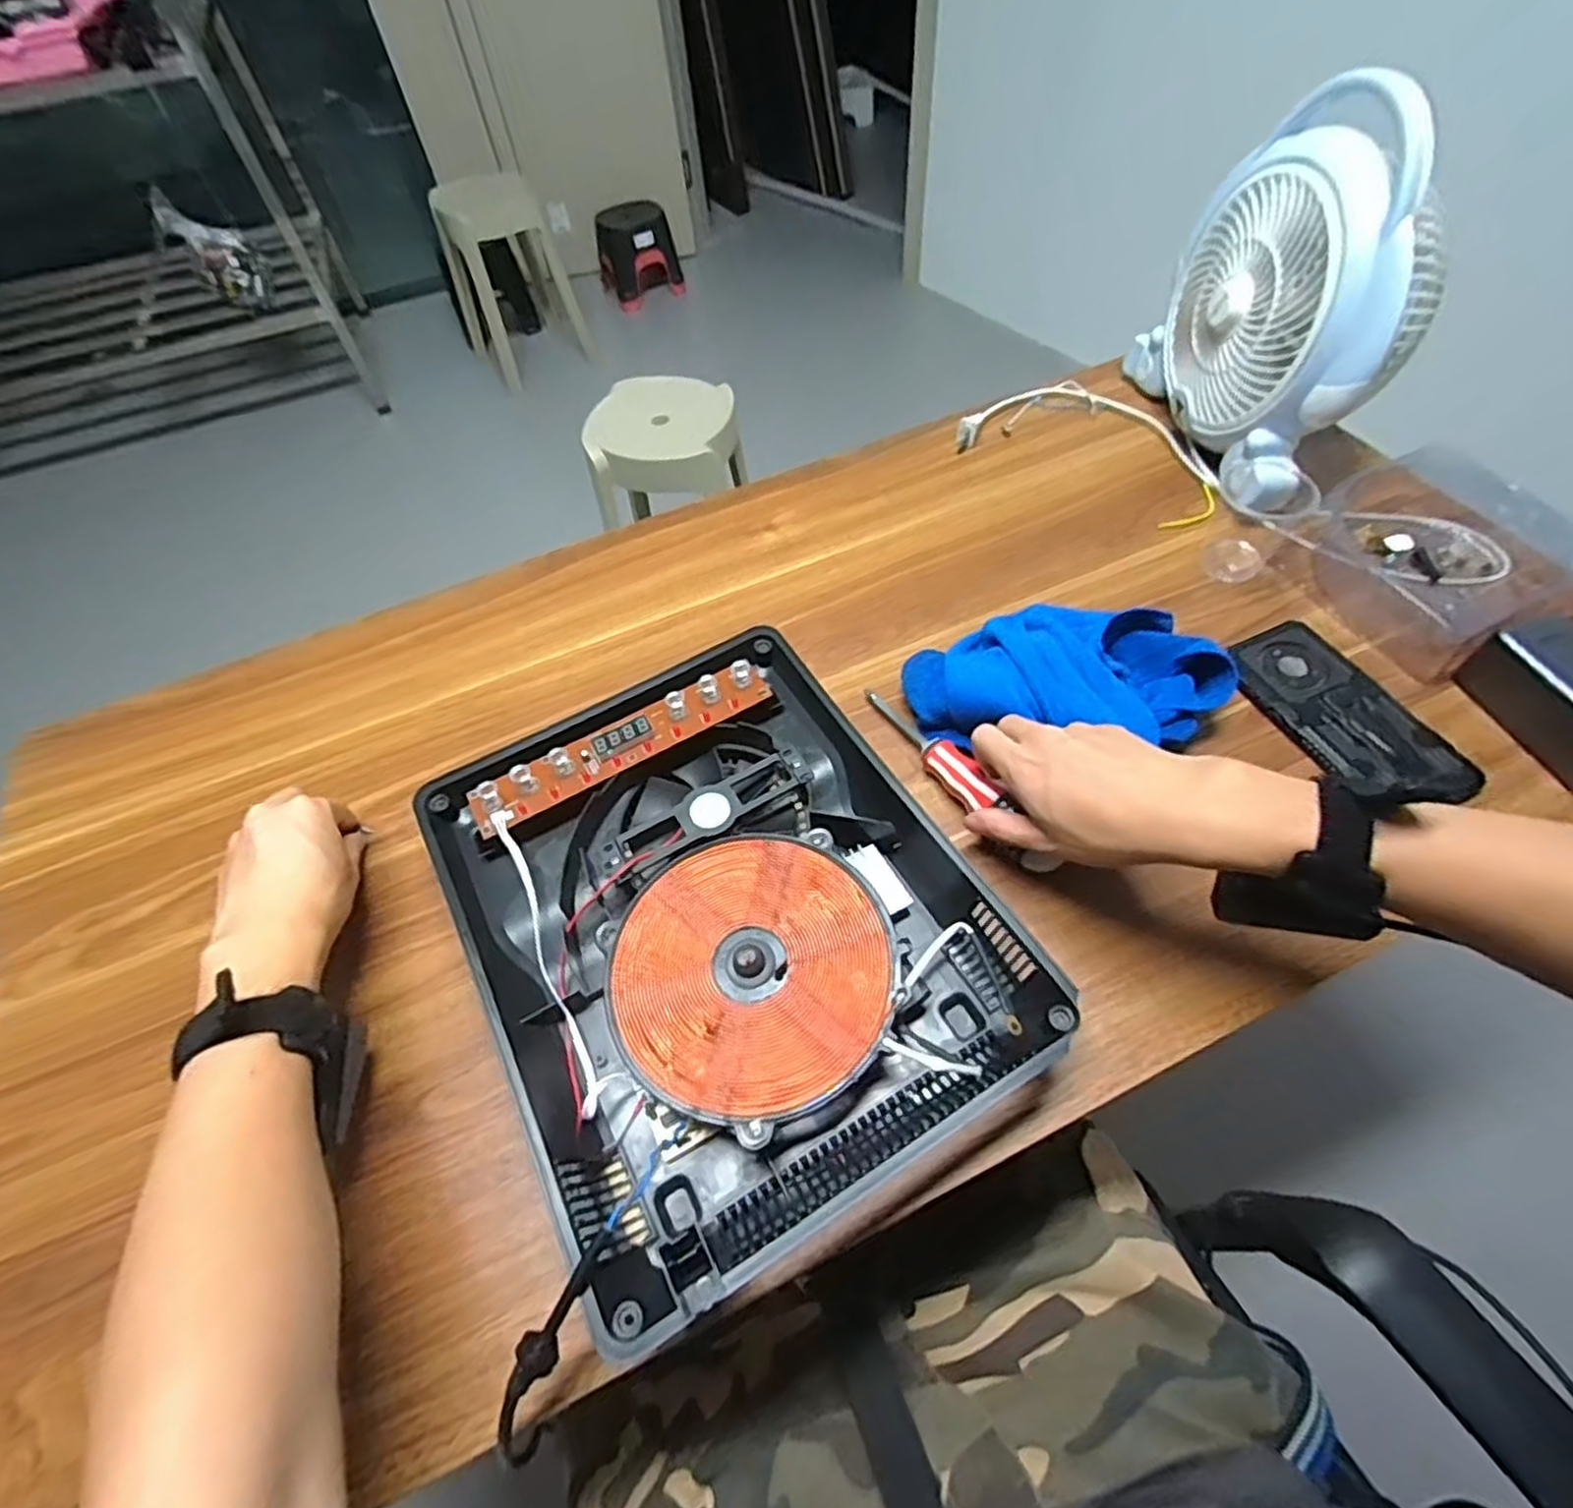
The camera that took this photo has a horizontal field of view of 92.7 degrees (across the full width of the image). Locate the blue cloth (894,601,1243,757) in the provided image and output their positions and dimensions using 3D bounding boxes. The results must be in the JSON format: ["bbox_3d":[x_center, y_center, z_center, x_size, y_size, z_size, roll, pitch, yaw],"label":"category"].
[{"bbox_3d":[0.197,-0.055,0.538,0.219,0.052,0.129,1,56,5],"label":"blue cloth"}]

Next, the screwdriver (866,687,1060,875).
[{"bbox_3d":[0.114,0.011,0.512,0.021,0.026,0.187,-28,51,-13],"label":"screwdriver"}]

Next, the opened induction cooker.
[{"bbox_3d":[-0.054,0.104,0.446,0.306,0.060,0.334,-27,58,-14],"label":"opened induction cooker"}]

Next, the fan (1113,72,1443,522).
[{"bbox_3d":[0.416,-0.367,0.604,0.117,0.227,0.271,-8,56,-2],"label":"fan"}]

